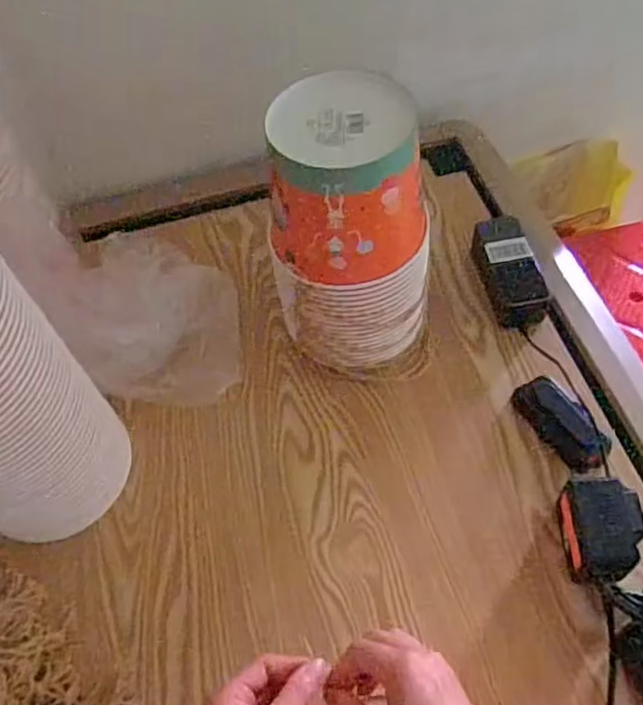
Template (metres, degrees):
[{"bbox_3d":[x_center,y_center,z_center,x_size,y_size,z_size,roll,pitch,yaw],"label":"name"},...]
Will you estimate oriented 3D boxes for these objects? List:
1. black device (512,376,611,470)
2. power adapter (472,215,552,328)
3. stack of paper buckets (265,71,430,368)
[{"bbox_3d":[0.246,0.071,0.675,0.047,0.023,0.110,-25,59,-12],"label":"black device"},{"bbox_3d":[0.217,-0.097,0.763,0.062,0.044,0.143,-12,57,-3],"label":"power adapter"},{"bbox_3d":[0.028,-0.110,0.653,0.149,0.255,0.138,3,57,6],"label":"stack of paper buckets"}]

